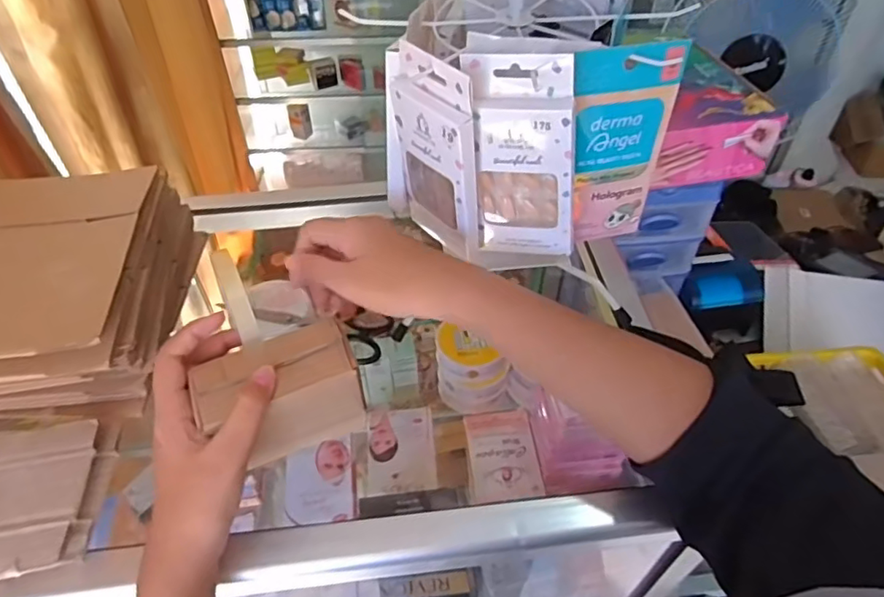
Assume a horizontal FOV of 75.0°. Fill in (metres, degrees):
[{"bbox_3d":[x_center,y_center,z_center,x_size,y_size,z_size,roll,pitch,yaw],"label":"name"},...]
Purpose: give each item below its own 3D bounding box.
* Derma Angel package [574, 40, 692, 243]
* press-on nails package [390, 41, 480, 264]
[{"bbox_3d":[0.116,-0.098,0.388,0.072,0.137,0.013,-14,48,-12],"label":"Derma Angel package"},{"bbox_3d":[-0.004,-0.093,0.389,0.018,0.138,0.068,-31,54,-26],"label":"press-on nails package"}]

